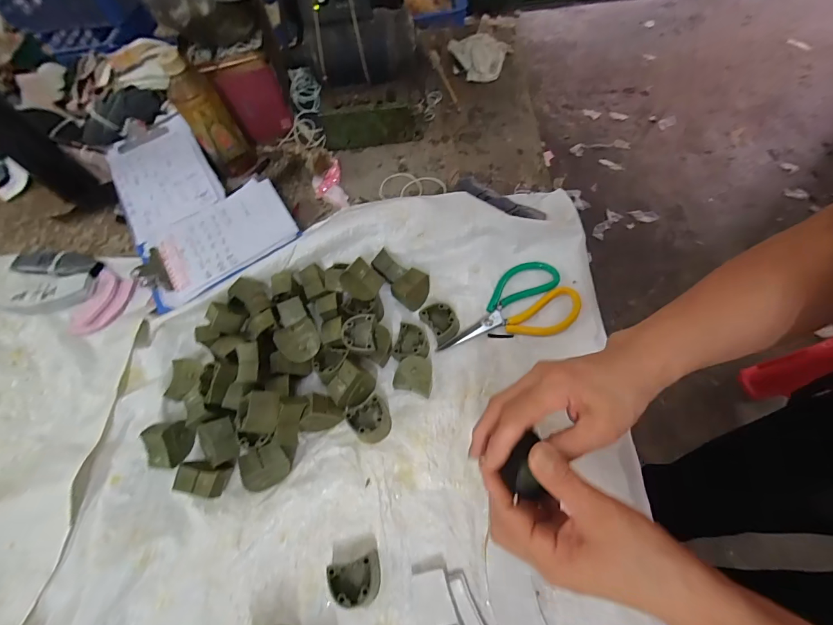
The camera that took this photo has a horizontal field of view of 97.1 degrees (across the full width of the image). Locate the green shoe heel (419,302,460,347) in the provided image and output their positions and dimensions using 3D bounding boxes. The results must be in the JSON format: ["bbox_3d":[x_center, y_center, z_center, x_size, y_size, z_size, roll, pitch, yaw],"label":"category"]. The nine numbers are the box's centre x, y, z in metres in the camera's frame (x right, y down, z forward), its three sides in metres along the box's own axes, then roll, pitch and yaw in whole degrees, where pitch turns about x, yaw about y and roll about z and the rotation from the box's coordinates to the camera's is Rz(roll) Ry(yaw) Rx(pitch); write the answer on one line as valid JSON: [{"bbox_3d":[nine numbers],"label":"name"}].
[{"bbox_3d":[0.032,0.015,0.475,0.037,0.026,0.054,-28,66,-10],"label":"green shoe heel"}]

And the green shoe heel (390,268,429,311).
[{"bbox_3d":[-0.006,-0.032,0.492,0.046,0.034,0.043,-40,68,-15],"label":"green shoe heel"}]

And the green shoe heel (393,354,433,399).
[{"bbox_3d":[-0.002,0.077,0.454,0.045,0.023,0.043,13,65,9],"label":"green shoe heel"}]

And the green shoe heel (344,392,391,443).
[{"bbox_3d":[-0.054,0.124,0.428,0.046,0.027,0.046,-29,66,-10],"label":"green shoe heel"}]

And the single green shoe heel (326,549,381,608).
[{"bbox_3d":[-0.059,0.264,0.362,0.050,0.029,0.037,-16,64,-5],"label":"single green shoe heel"}]

